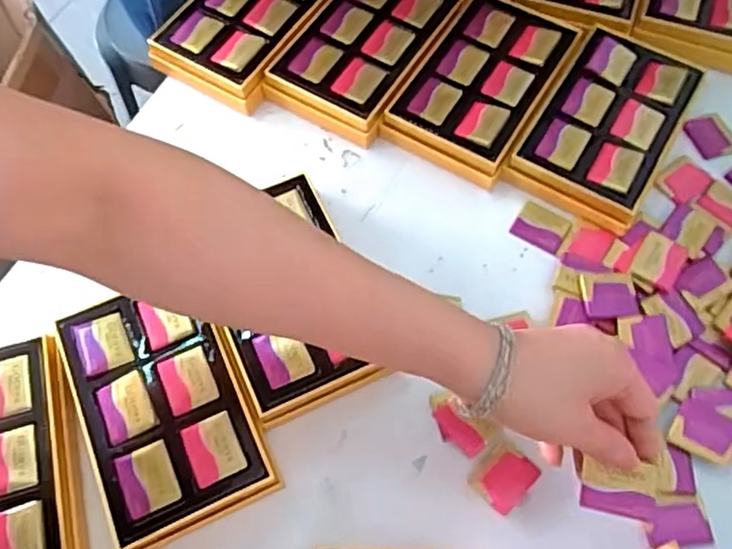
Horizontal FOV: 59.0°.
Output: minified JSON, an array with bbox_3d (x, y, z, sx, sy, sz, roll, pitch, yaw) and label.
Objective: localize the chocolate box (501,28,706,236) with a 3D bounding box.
[{"bbox_3d":[0.197,-0.125,0.527,0.101,0.032,0.171,29,68,13],"label":"chocolate box"}]

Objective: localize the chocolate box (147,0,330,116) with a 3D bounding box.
[{"bbox_3d":[-0.103,-0.229,0.582,0.108,0.034,0.166,27,67,12],"label":"chocolate box"}]

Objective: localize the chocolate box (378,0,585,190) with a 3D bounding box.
[{"bbox_3d":[0.099,-0.161,0.547,0.102,0.030,0.170,29,68,13],"label":"chocolate box"}]

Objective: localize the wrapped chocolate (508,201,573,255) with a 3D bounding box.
[{"bbox_3d":[0.135,-0.036,0.502,0.039,0.004,0.032,32,68,14],"label":"wrapped chocolate"}]

